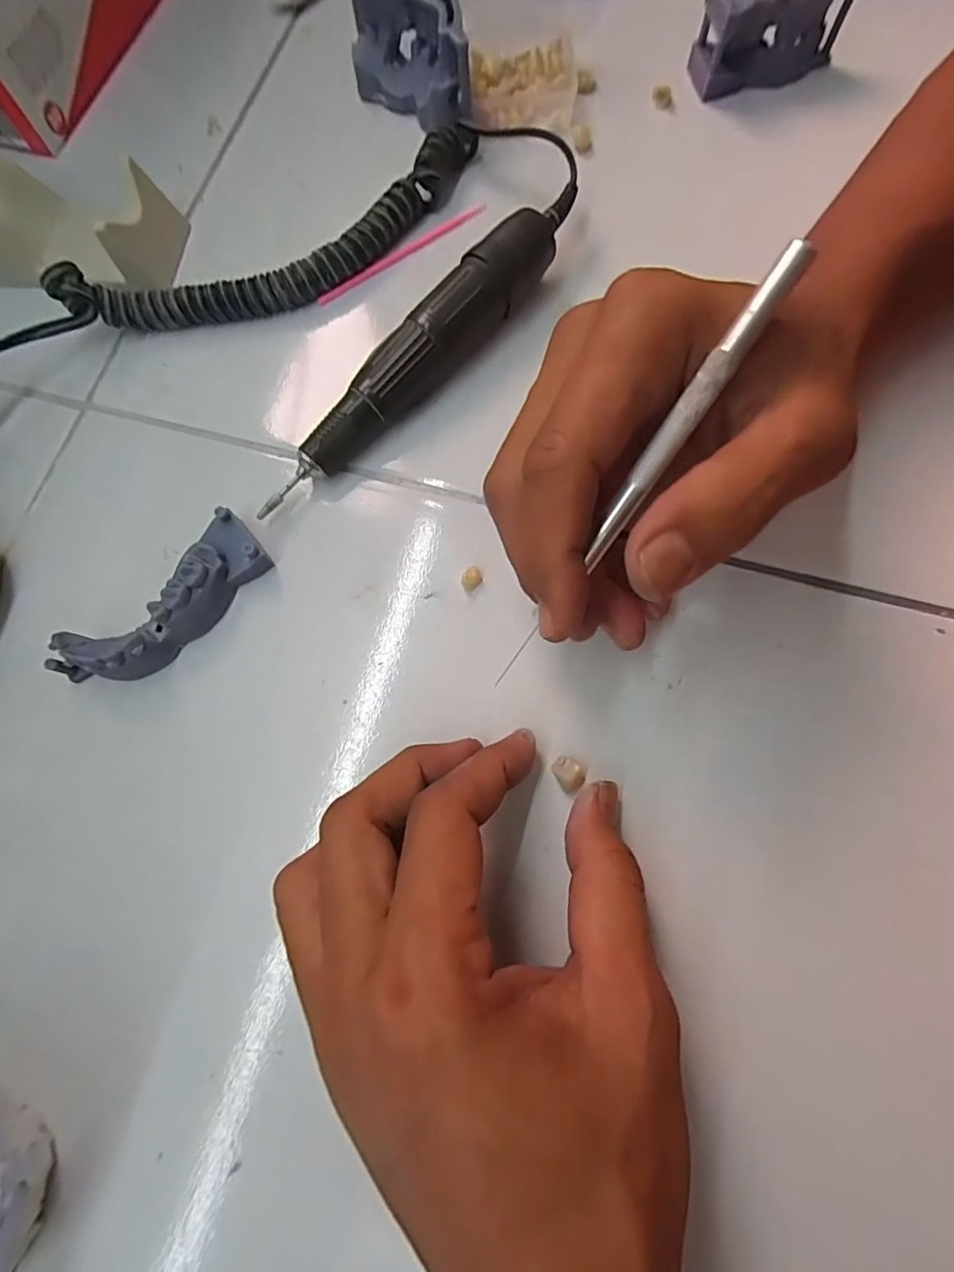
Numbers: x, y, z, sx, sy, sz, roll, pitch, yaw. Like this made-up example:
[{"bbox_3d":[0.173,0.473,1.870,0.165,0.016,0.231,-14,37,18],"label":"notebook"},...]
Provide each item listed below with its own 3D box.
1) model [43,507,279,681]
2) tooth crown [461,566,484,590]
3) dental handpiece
[{"bbox_3d":[-0.120,-0.012,0.211,0.082,0.021,0.028,-44,77,-10],"label":"model"},{"bbox_3d":[-0.003,-0.023,0.218,0.007,0.006,0.009,35,78,12],"label":"tooth crown"},{"bbox_3d":[-0.026,-0.115,0.228,0.028,0.030,0.164,38,79,12],"label":"dental handpiece"}]

